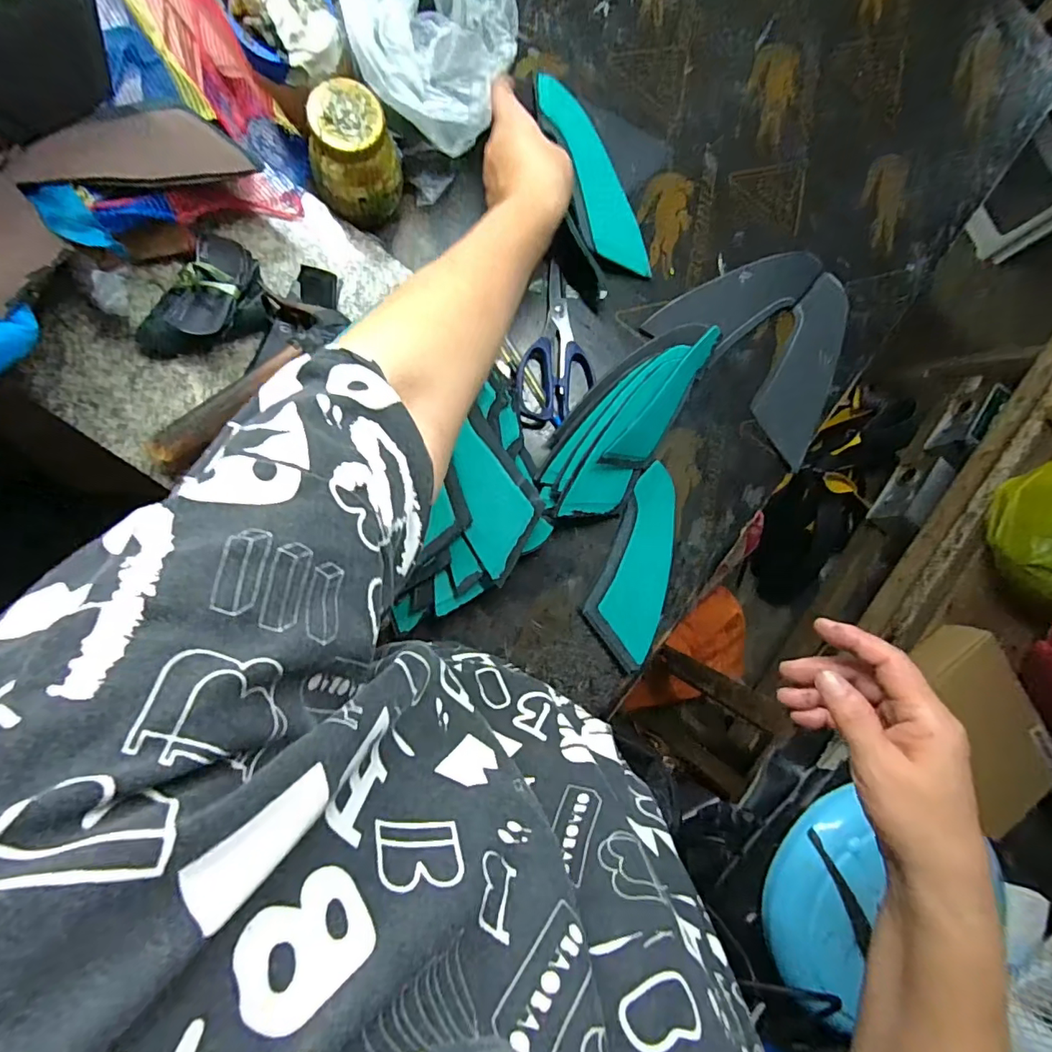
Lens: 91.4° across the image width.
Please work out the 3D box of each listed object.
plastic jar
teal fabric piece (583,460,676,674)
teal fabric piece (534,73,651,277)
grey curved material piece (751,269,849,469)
[{"bbox_3d":[-0.140,-0.296,0.418,0.068,0.085,0.061,-27,93,-8],"label":"plastic jar"},{"bbox_3d":[0.113,0.038,0.490,0.075,0.013,0.183,23,85,-7],"label":"teal fabric piece"},{"bbox_3d":[0.059,-0.324,0.485,0.066,0.009,0.187,-32,102,-21],"label":"teal fabric piece"},{"bbox_3d":[0.289,-0.161,0.530,0.067,0.008,0.194,25,86,1],"label":"grey curved material piece"}]

